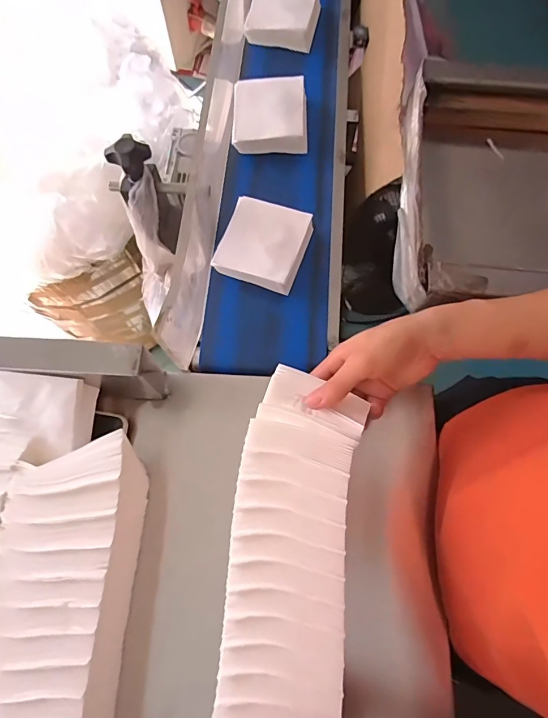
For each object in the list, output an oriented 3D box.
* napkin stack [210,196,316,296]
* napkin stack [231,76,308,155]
[{"bbox_3d":[-0.012,-0.136,0.511,0.094,0.030,0.096,19,74,5],"label":"napkin stack"},{"bbox_3d":[-0.004,-0.322,0.563,0.097,0.038,0.093,1,73,0],"label":"napkin stack"}]

